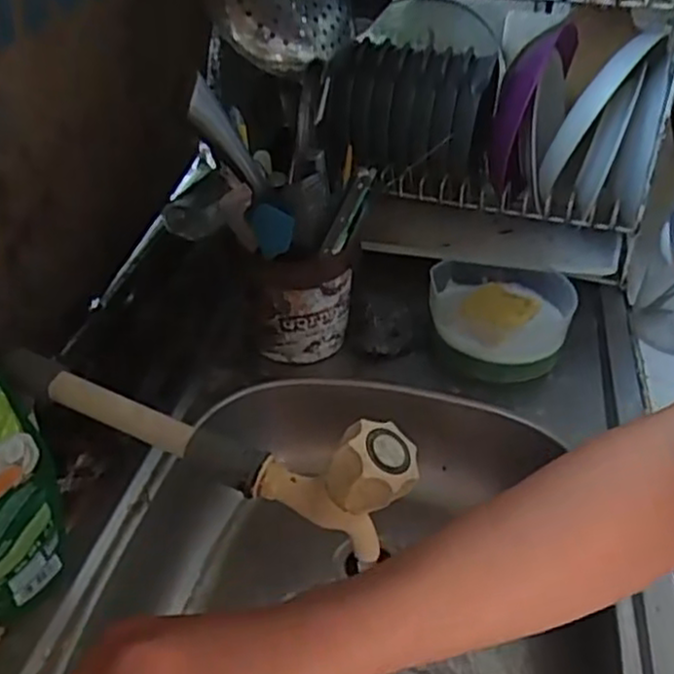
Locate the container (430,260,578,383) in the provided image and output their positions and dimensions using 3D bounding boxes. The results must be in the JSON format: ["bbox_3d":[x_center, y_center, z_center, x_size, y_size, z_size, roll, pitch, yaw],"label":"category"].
[{"bbox_3d":[0.172,-0.028,0.762,0.141,0.060,0.154,3,36,1],"label":"container"}]

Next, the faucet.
[{"bbox_3d":[-0.074,0.068,0.474,0.259,0.093,0.049,18,39,20],"label":"faucet"}]

